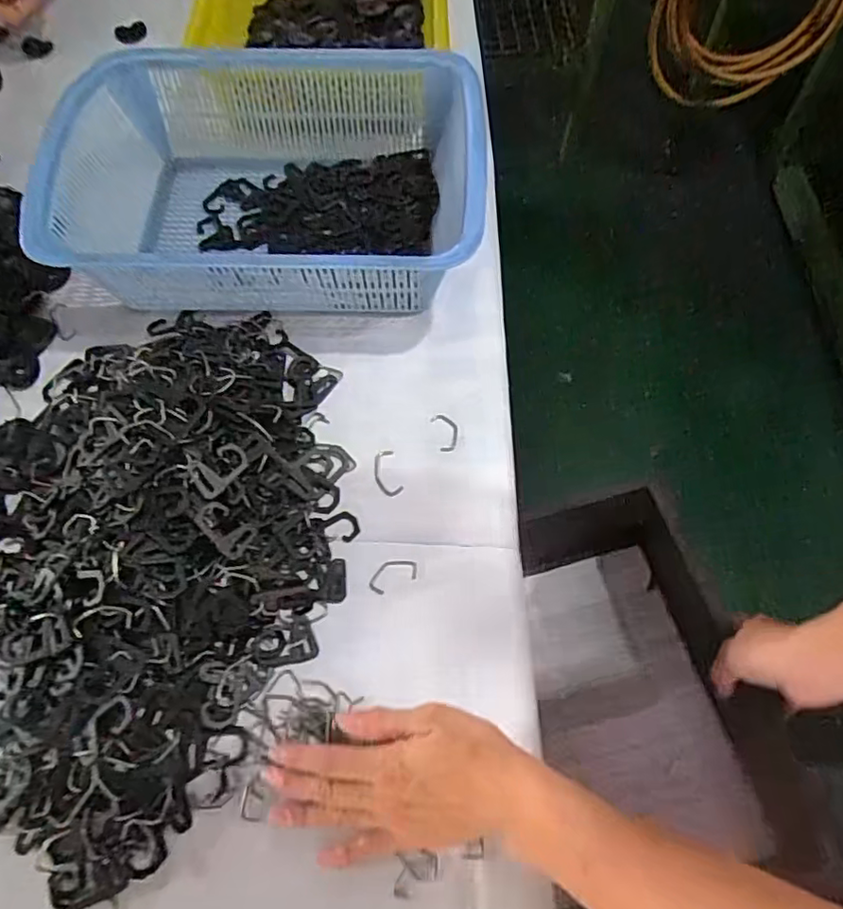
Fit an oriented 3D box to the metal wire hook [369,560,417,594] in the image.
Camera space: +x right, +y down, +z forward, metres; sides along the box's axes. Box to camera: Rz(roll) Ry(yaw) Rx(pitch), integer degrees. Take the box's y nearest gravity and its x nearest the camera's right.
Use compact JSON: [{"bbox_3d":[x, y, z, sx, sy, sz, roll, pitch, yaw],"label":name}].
[{"bbox_3d":[-0.021,0.088,0.445,0.038,0.004,0.020,-24,68,-10],"label":"metal wire hook"}]

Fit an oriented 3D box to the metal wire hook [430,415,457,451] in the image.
[{"bbox_3d":[0.020,-0.020,0.497,0.019,0.004,0.035,-17,67,-7],"label":"metal wire hook"}]

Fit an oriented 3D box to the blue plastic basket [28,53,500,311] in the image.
[{"bbox_3d":[-0.126,-0.235,0.538,0.325,0.105,0.252,1,66,1],"label":"blue plastic basket"}]

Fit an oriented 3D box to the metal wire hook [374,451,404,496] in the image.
[{"bbox_3d":[-0.028,0.014,0.479,0.019,0.004,0.040,-14,66,-6],"label":"metal wire hook"}]

